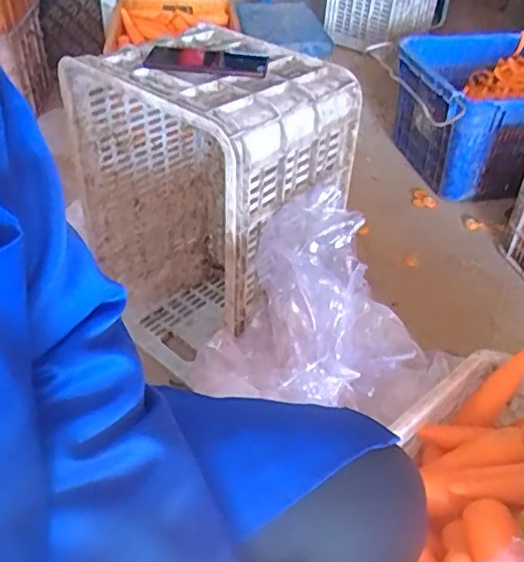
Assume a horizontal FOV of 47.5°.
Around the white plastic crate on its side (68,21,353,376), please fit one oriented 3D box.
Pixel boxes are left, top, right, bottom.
[{"bbox_3d":[-0.072,-0.106,0.966,0.286,0.487,0.353,-28,49,-31],"label":"white plastic crate on its side"}]

